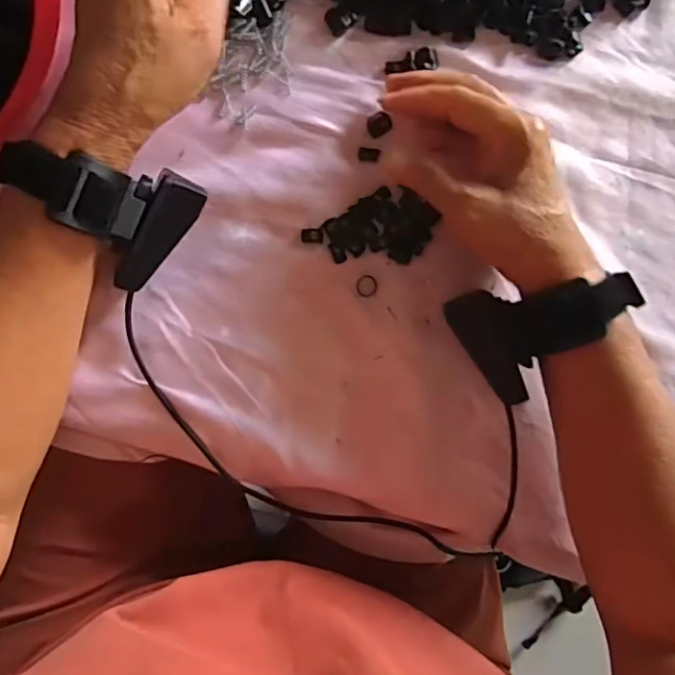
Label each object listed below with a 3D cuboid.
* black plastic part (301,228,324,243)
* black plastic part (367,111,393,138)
[{"bbox_3d":[-0.016,-0.064,0.359,0.014,0.004,0.009,-2,91,-6],"label":"black plastic part"},{"bbox_3d":[0.027,-0.135,0.359,0.014,0.010,0.012,-25,93,-5],"label":"black plastic part"}]

